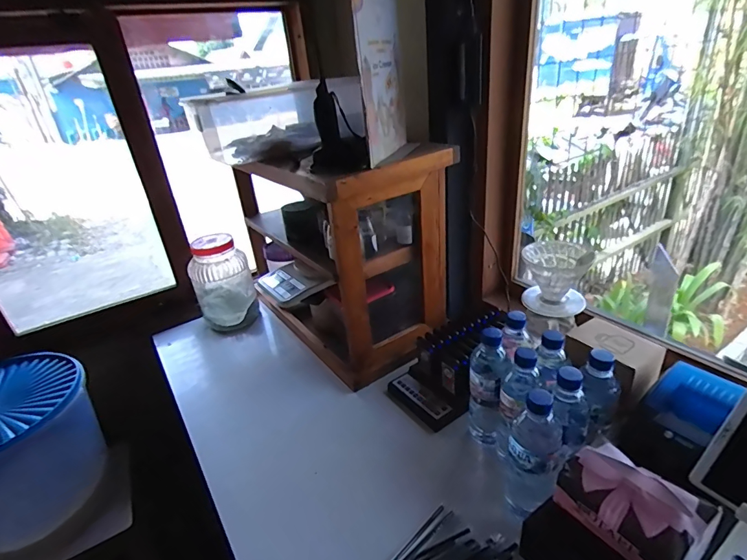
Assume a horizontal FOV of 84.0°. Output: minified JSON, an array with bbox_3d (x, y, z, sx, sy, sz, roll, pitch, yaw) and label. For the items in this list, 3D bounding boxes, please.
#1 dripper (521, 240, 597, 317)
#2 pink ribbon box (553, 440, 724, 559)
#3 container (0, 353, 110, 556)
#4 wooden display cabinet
[{"bbox_3d":[0.318,0.009,0.726,0.103,0.111,0.109,1,28,12],"label":"dripper"},{"bbox_3d":[0.300,0.260,0.481,0.087,0.069,0.139,-22,32,-29],"label":"pink ribbon box"},{"bbox_3d":[-0.752,0.388,0.900,0.270,0.345,0.304,11,32,28],"label":"container"},{"bbox_3d":[-0.067,-0.072,0.986,0.298,0.454,0.426,-24,33,-32],"label":"wooden display cabinet"}]

